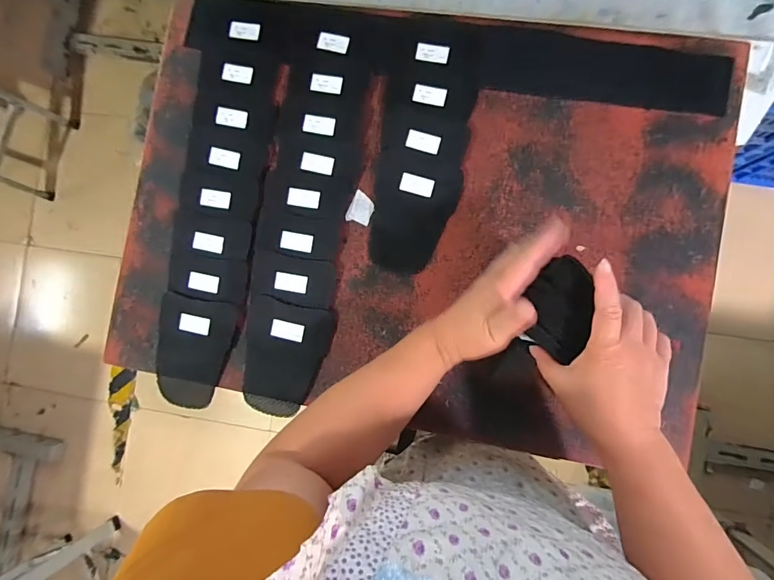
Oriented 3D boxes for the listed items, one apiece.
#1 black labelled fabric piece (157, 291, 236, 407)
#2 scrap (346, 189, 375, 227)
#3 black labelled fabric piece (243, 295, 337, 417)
[{"bbox_3d":[-0.248,0.077,0.504,0.099,0.012,0.133,10,89,6],"label":"black labelled fabric piece"},{"bbox_3d":[-0.030,-0.101,0.502,0.029,0.004,0.039,22,90,6],"label":"scrap"},{"bbox_3d":[-0.130,0.083,0.495,0.106,0.008,0.135,13,89,6],"label":"black labelled fabric piece"}]

